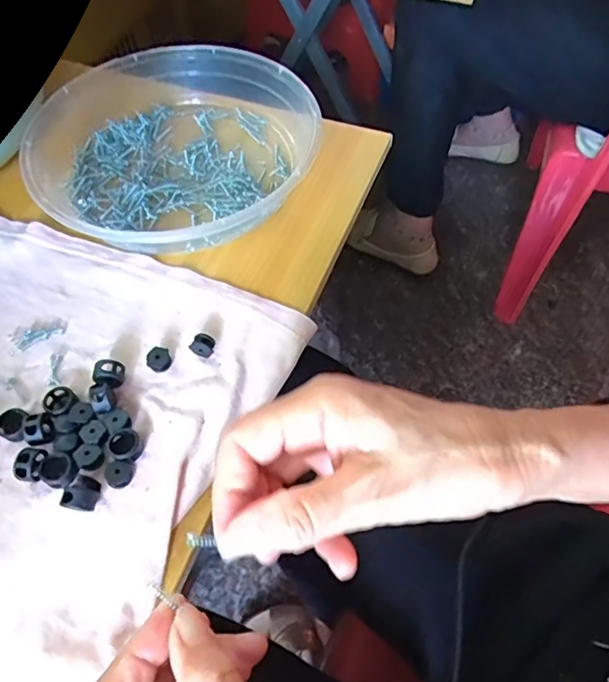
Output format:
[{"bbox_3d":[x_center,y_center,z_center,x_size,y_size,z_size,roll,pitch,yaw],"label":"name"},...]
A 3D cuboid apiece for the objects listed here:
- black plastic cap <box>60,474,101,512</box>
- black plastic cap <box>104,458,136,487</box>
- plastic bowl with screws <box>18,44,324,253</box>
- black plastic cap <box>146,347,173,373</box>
[{"bbox_3d":[-0.111,0.077,0.268,0.014,0.013,0.018,8,58,8],"label":"black plastic cap"},{"bbox_3d":[-0.095,0.069,0.275,0.014,0.006,0.014,-1,57,2],"label":"black plastic cap"},{"bbox_3d":[-0.099,-0.146,0.396,0.217,0.037,0.195,31,63,20],"label":"plastic bowl with screws"},{"bbox_3d":[-0.085,0.011,0.312,0.012,0.010,0.012,-1,57,2],"label":"black plastic cap"}]

